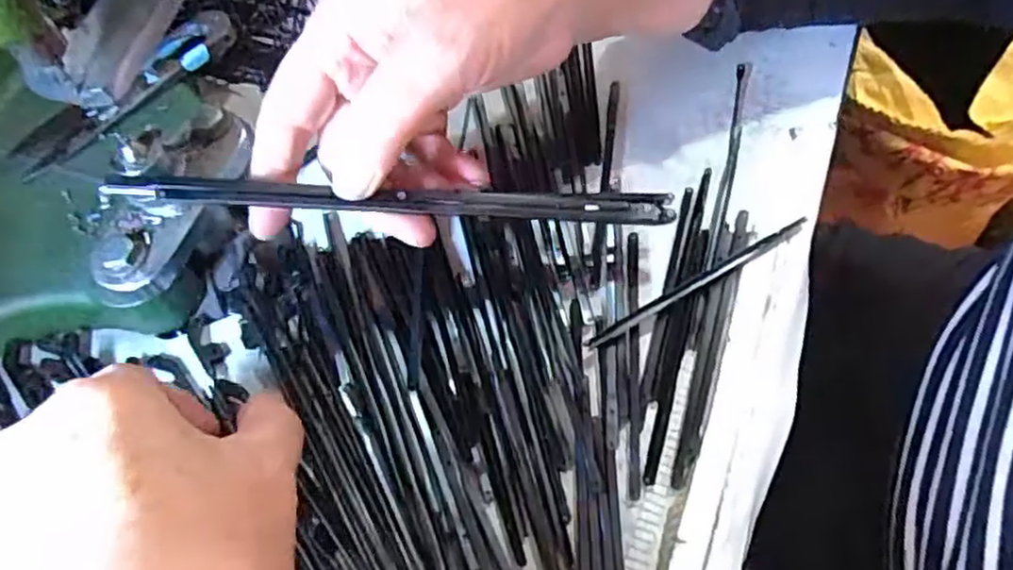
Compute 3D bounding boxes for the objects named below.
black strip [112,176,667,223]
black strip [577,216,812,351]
[{"bbox_3d":[-0.033,-0.030,0.241,0.187,0.006,0.011,1,65,-10],"label":"black strip"},{"bbox_3d":[0.071,0.000,0.262,0.096,0.007,0.005,-28,65,-10],"label":"black strip"}]

